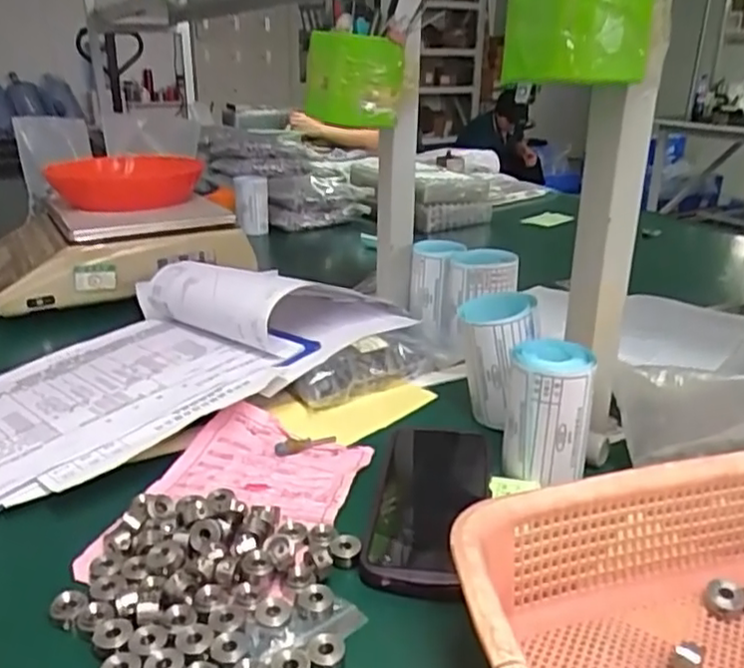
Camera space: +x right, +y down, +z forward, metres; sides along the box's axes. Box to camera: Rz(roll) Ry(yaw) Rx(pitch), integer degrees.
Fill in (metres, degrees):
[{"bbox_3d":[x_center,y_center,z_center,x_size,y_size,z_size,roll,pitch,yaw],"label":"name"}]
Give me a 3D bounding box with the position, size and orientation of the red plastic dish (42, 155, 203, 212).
[{"bbox_3d":[-0.352,-0.222,0.974,0.205,0.053,0.204,-9,23,-16],"label":"red plastic dish"}]

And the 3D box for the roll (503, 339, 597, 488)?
[{"bbox_3d":[0.131,0.056,0.496,0.058,0.091,0.057,9,24,19],"label":"roll"}]

